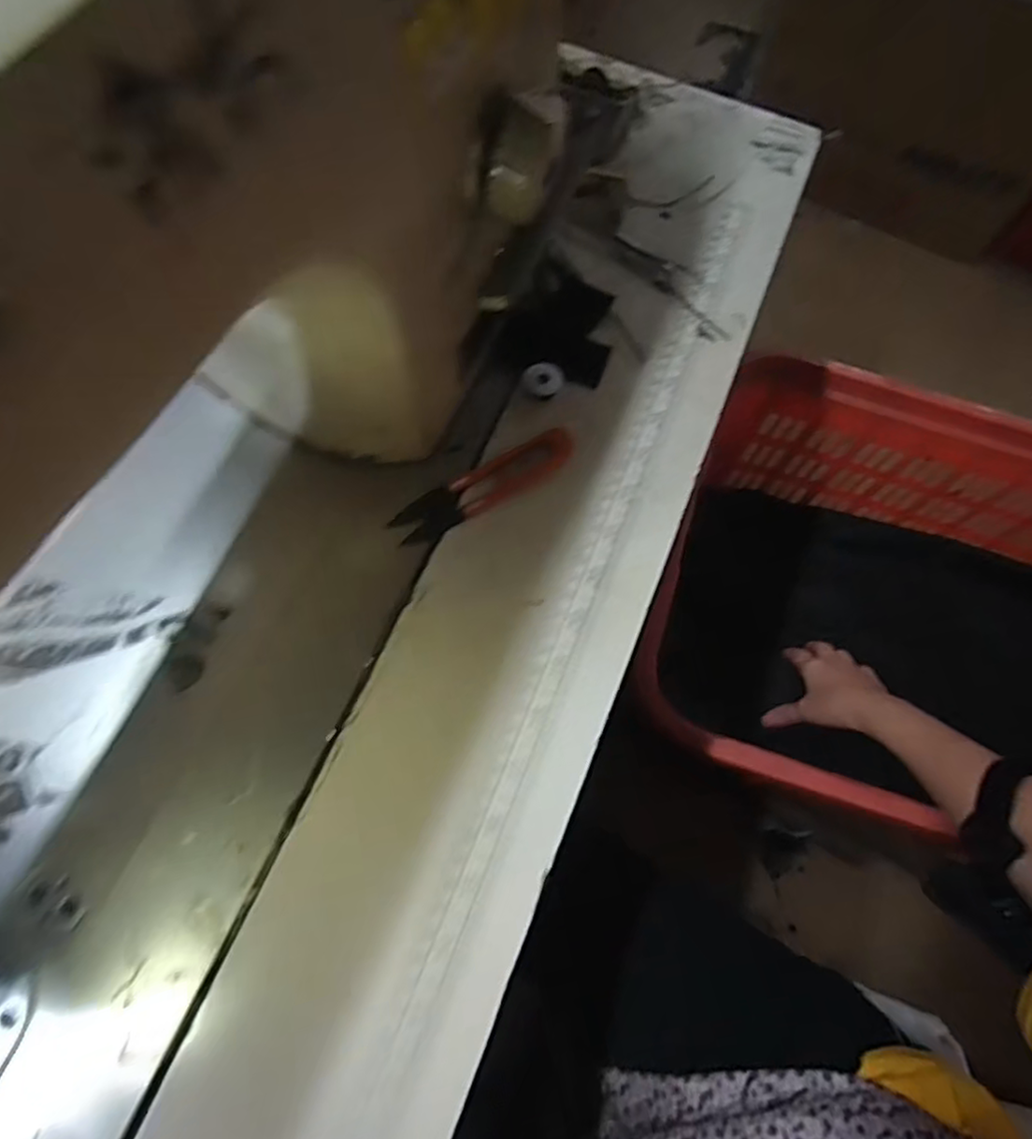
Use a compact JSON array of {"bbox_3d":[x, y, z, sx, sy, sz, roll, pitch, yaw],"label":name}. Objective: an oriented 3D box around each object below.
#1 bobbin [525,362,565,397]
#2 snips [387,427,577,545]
[{"bbox_3d":[0.016,-0.104,0.353,0.020,0.008,0.016,-12,70,-7],"label":"bobbin"},{"bbox_3d":[-0.011,-0.046,0.333,0.096,0.005,0.025,-30,73,-13],"label":"snips"}]

